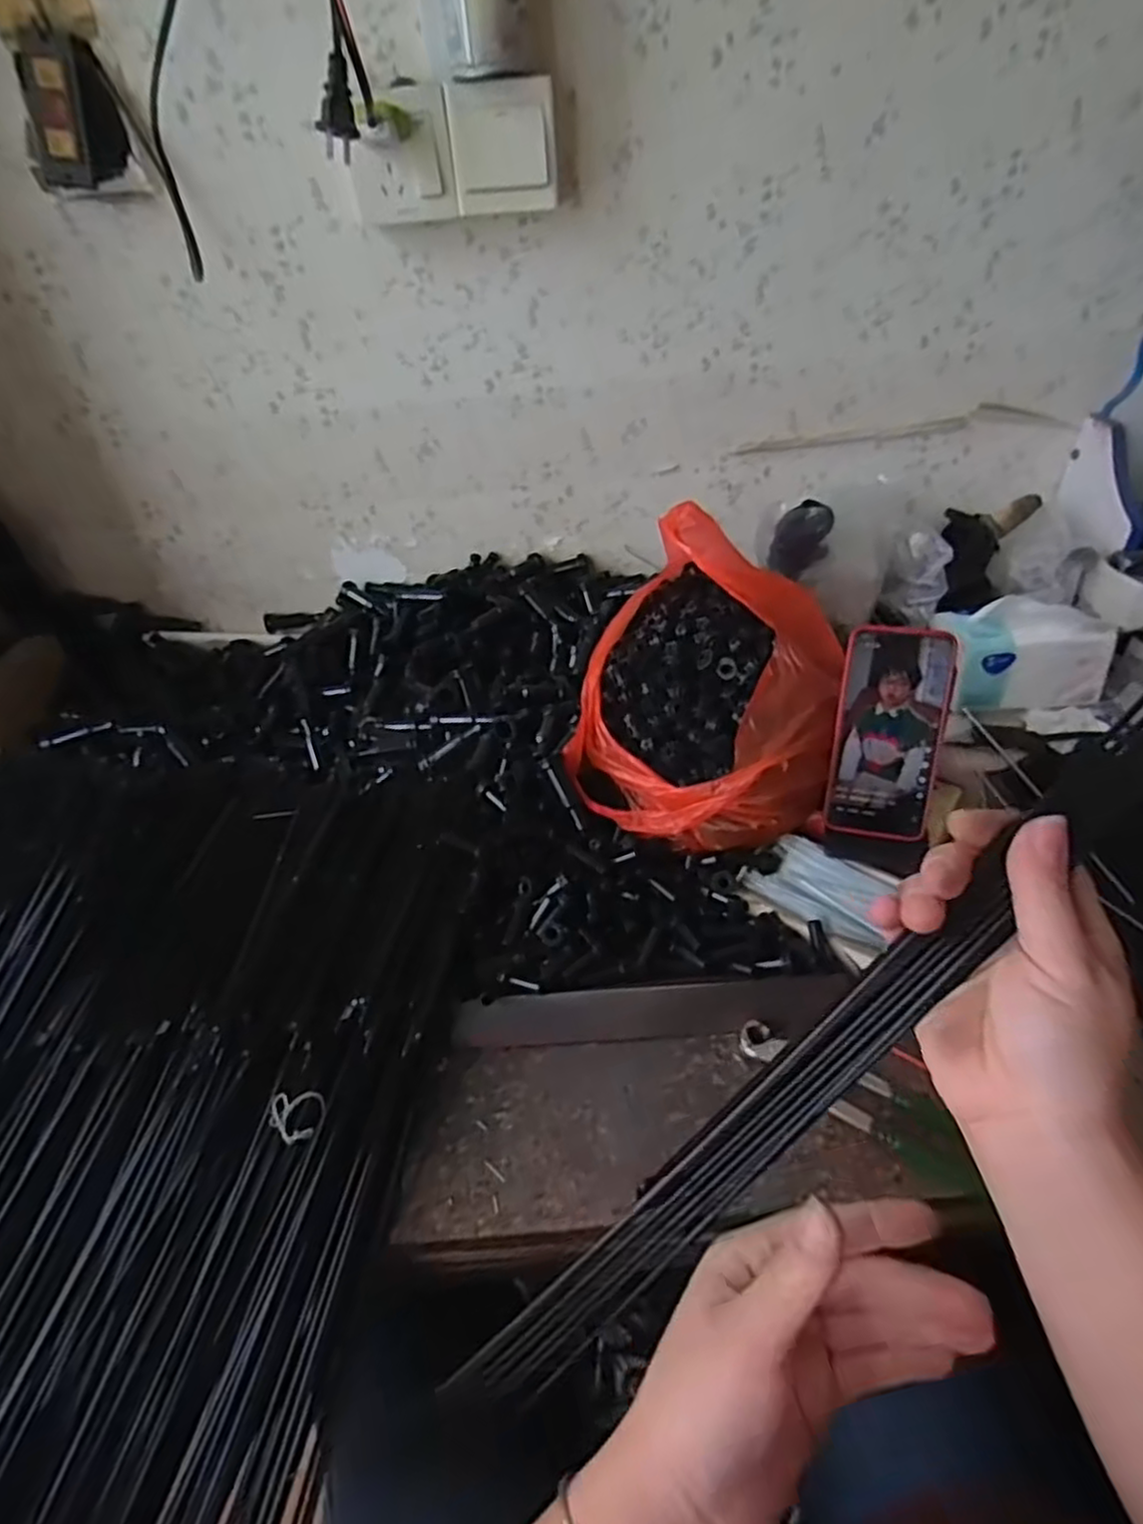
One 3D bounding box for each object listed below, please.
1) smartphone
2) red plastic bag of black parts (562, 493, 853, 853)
[{"bbox_3d":[0.250,-0.022,0.571,0.077,0.162,0.010,8,9,15],"label":"smartphone"},{"bbox_3d":[0.119,-0.075,0.629,0.212,0.168,0.243,8,42,16],"label":"red plastic bag of black parts"}]

